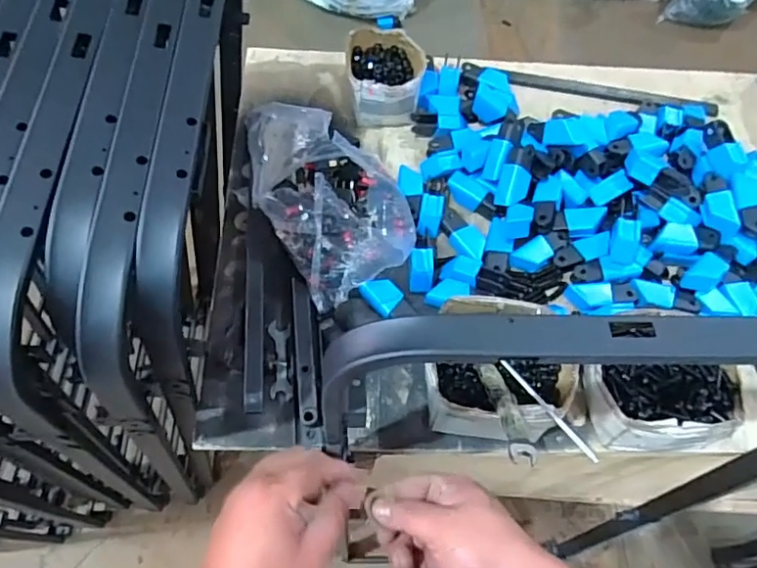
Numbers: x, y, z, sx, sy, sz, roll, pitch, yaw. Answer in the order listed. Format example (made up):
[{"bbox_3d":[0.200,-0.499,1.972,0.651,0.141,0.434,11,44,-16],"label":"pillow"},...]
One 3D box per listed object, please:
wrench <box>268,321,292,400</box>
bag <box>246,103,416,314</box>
[{"bbox_3d":[-0.115,0.088,0.654,0.025,0.005,0.088,-3,69,-9],"label":"wrench"},{"bbox_3d":[-0.063,-0.116,0.669,0.153,0.125,0.262,-31,70,-17],"label":"bag"}]

